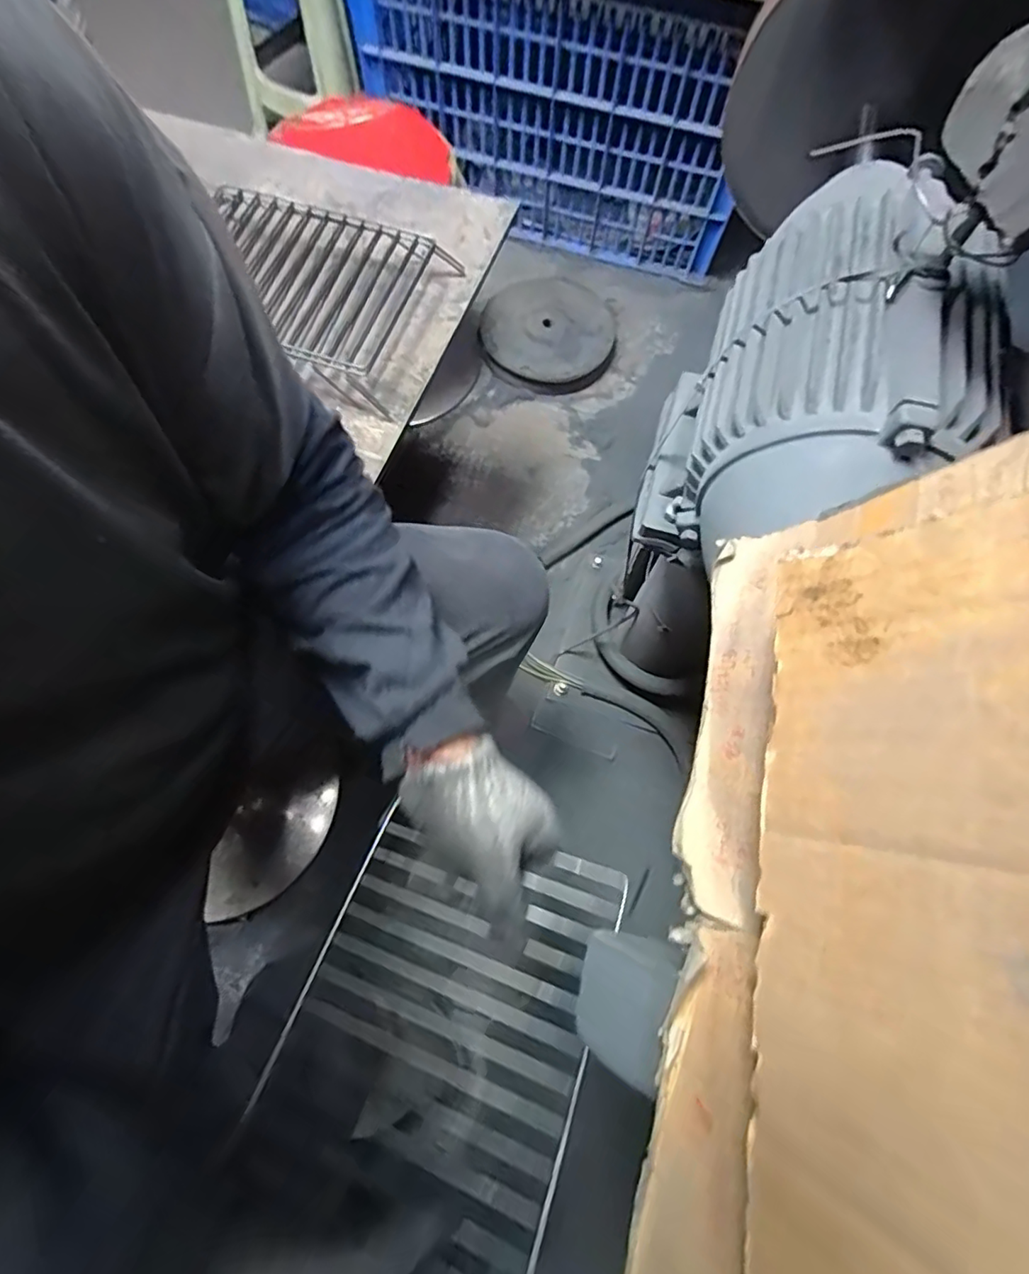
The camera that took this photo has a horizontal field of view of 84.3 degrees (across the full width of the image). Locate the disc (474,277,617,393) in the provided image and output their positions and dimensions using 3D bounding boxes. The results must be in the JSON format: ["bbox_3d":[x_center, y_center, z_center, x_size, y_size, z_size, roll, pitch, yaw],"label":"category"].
[{"bbox_3d":[0.081,-0.667,1.245,0.279,0.050,0.313,8,70,1],"label":"disc"}]

